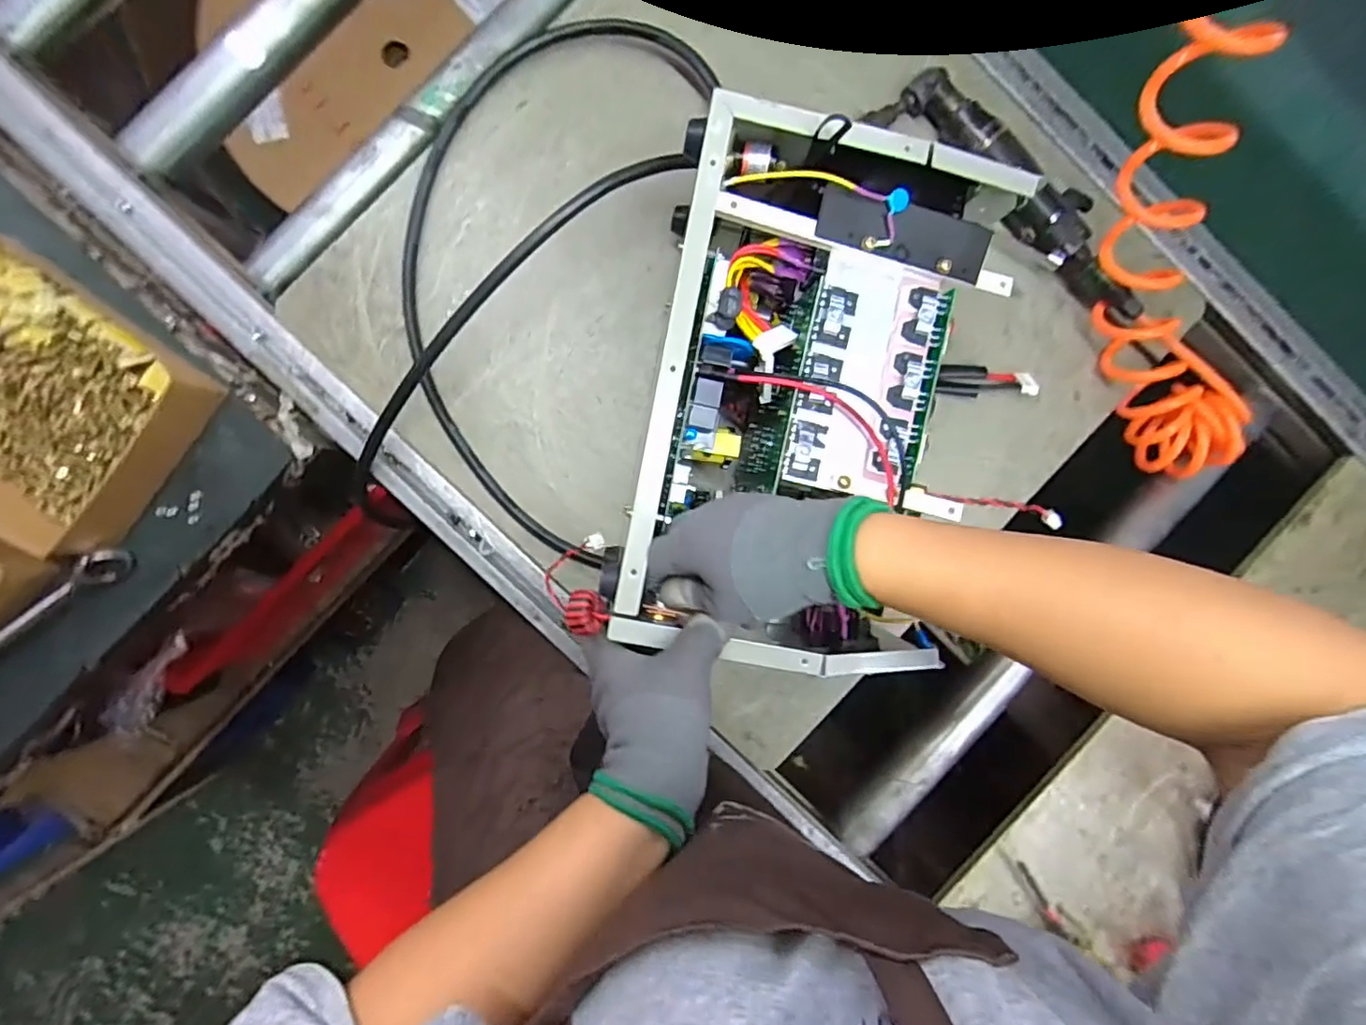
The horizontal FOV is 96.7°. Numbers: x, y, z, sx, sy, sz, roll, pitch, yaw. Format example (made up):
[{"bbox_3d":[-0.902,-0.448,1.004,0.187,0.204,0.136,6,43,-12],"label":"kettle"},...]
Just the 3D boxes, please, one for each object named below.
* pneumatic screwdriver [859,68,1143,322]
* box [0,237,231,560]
[{"bbox_3d":[0.291,-0.274,0.529,0.275,0.049,0.056,41,89,-3],"label":"pneumatic screwdriver"},{"bbox_3d":[-0.506,-0.093,0.470,0.222,0.056,0.179,34,89,-3],"label":"box"}]

